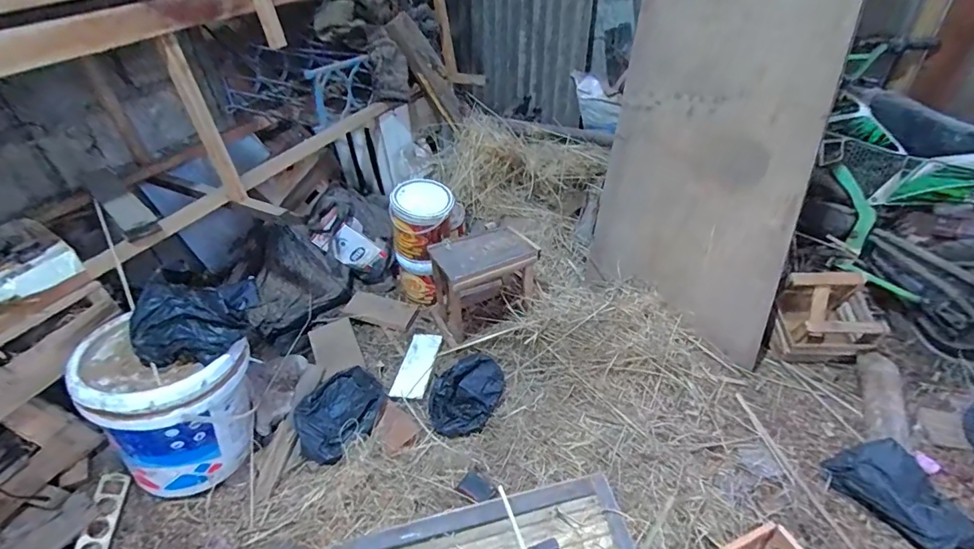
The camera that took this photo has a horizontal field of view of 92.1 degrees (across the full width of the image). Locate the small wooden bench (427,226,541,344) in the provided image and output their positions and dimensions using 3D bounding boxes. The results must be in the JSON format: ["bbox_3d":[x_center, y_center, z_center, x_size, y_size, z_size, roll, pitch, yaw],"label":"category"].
[{"bbox_3d":[-0.007,0.005,1.361,0.259,0.220,0.202,-20,42,-16],"label":"small wooden bench"}]

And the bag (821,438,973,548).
[{"bbox_3d":[0.833,0.442,0.936,0.141,0.068,0.250,-27,44,-23],"label":"bag"}]

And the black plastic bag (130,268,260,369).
[{"bbox_3d":[-0.584,0.080,0.937,0.228,0.124,0.155,-22,42,-17],"label":"black plastic bag"}]

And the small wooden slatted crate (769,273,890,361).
[{"bbox_3d":[0.915,0.107,1.276,0.233,0.200,0.179,3,41,11],"label":"small wooden slatted crate"}]

